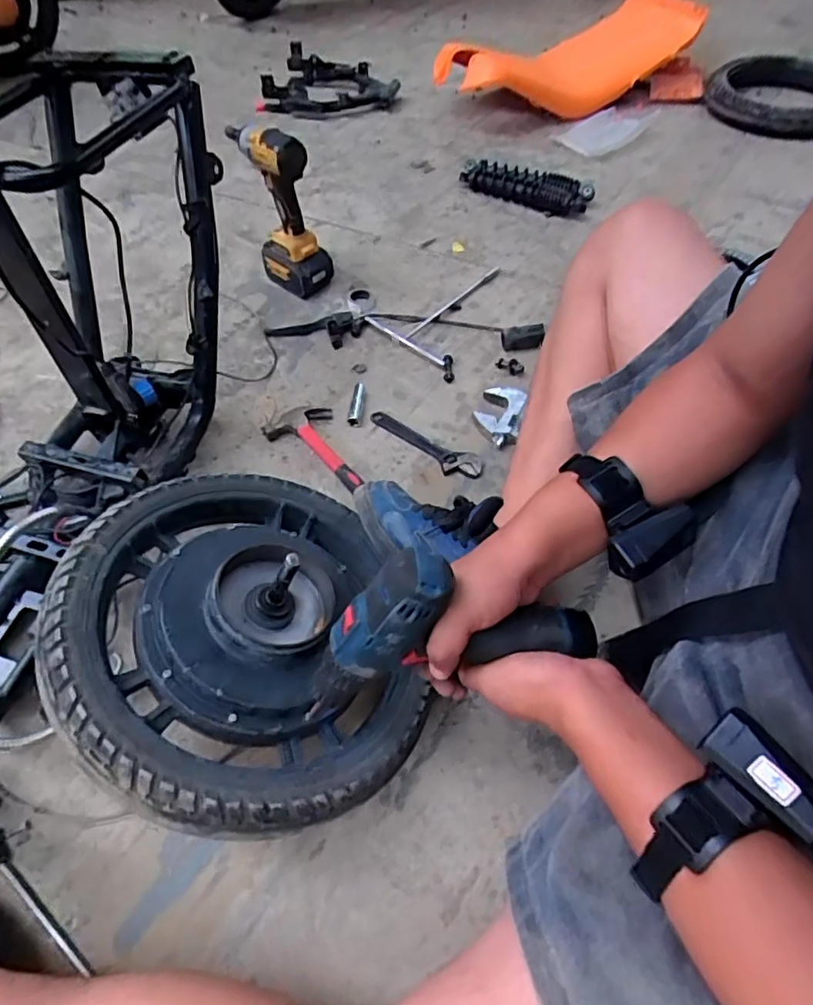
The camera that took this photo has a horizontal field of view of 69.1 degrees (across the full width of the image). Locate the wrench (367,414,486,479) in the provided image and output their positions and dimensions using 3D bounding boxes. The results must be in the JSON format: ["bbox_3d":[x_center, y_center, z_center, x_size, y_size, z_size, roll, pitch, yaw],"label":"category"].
[{"bbox_3d":[0.022,-0.085,0.871,0.193,0.012,0.049,28,60,19],"label":"wrench"}]

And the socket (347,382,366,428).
[{"bbox_3d":[-0.079,-0.157,0.930,0.023,0.019,0.084,5,68,4],"label":"socket"}]

